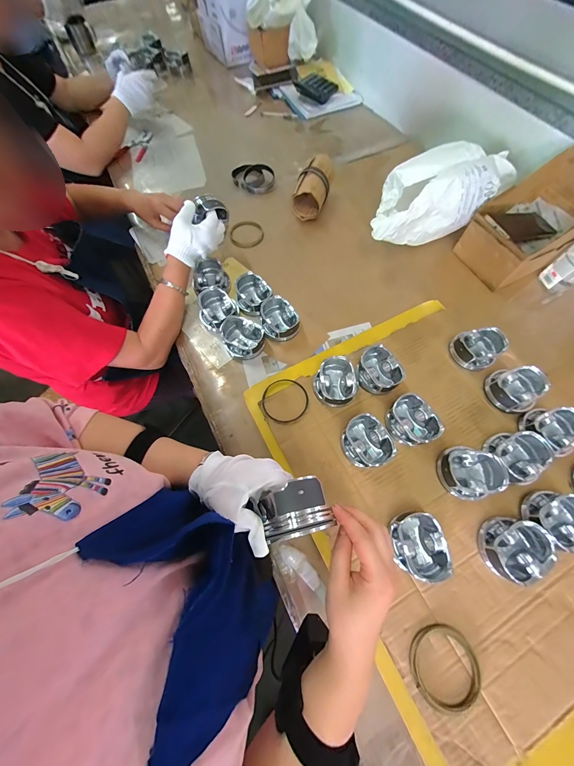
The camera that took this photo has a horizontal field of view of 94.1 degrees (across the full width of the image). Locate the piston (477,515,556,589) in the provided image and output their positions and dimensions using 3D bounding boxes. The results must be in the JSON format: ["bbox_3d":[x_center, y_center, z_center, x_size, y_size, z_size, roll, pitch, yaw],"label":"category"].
[{"bbox_3d":[0.340,0.248,0.399,0.079,0.044,0.087,35,74,15],"label":"piston"}]

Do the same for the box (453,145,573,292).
[{"bbox_3d":[0.531,-0.344,0.577,0.214,0.161,0.155,-23,69,-6],"label":"box"}]

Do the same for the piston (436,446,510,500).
[{"bbox_3d":[0.301,0.144,0.440,0.086,0.048,0.080,-1,69,3],"label":"piston"}]

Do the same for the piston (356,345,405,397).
[{"bbox_3d":[0.175,-0.020,0.516,0.074,0.052,0.084,-37,71,-11],"label":"piston"}]

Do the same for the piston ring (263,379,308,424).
[{"bbox_3d":[-0.003,0.033,0.516,0.088,0.004,0.088,-1,69,3],"label":"piston ring"}]

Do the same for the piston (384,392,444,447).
[{"bbox_3d":[0.220,0.068,0.476,0.072,0.045,0.084,-28,70,-8],"label":"piston"}]

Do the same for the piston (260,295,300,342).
[{"bbox_3d":[-0.018,-0.135,0.570,0.075,0.042,0.092,-20,69,-5],"label":"piston"}]

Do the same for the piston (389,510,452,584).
[{"bbox_3d":[0.196,0.243,0.405,0.072,0.043,0.089,-8,68,0],"label":"piston"}]

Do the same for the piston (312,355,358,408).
[{"bbox_3d":[0.089,0.000,0.507,0.075,0.042,0.090,-10,68,-1],"label":"piston"}]

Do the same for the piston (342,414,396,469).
[{"bbox_3d":[0.136,0.103,0.463,0.077,0.043,0.087,-27,70,-8],"label":"piston"}]

